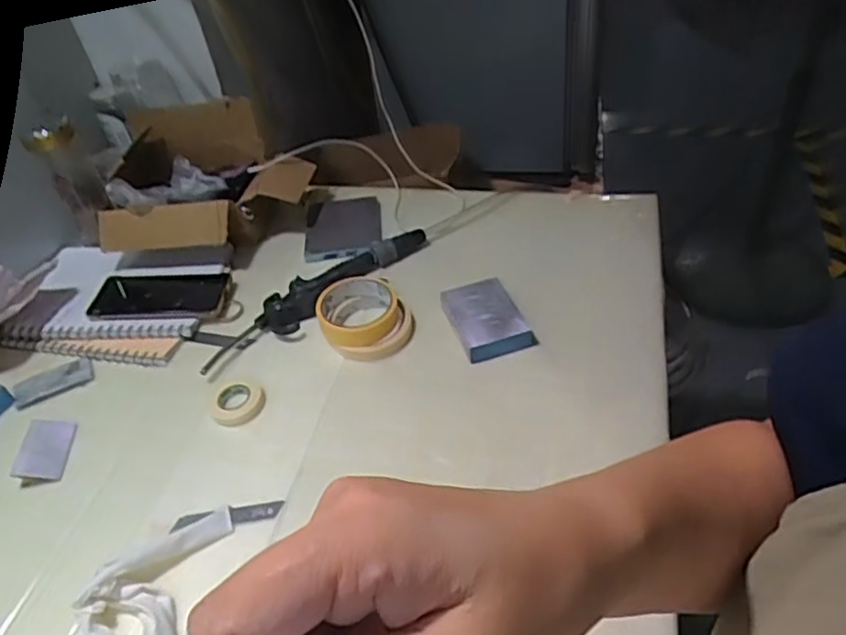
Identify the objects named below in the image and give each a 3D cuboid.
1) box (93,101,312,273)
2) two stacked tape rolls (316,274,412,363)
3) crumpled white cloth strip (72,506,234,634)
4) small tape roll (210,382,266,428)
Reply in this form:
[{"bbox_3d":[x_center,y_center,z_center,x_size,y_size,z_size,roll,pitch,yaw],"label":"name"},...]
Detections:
[{"bbox_3d":[-0.285,-0.182,0.868,0.240,0.130,0.178,1,43,8],"label":"box"},{"bbox_3d":[-0.064,0.001,0.728,0.099,0.042,0.089,-12,43,-6],"label":"two stacked tape rolls"},{"bbox_3d":[-0.222,0.228,0.525,0.088,0.028,0.178,1,43,8],"label":"crumpled white cloth strip"},{"bbox_3d":[-0.191,0.085,0.684,0.054,0.011,0.053,-4,43,3],"label":"small tape roll"}]

